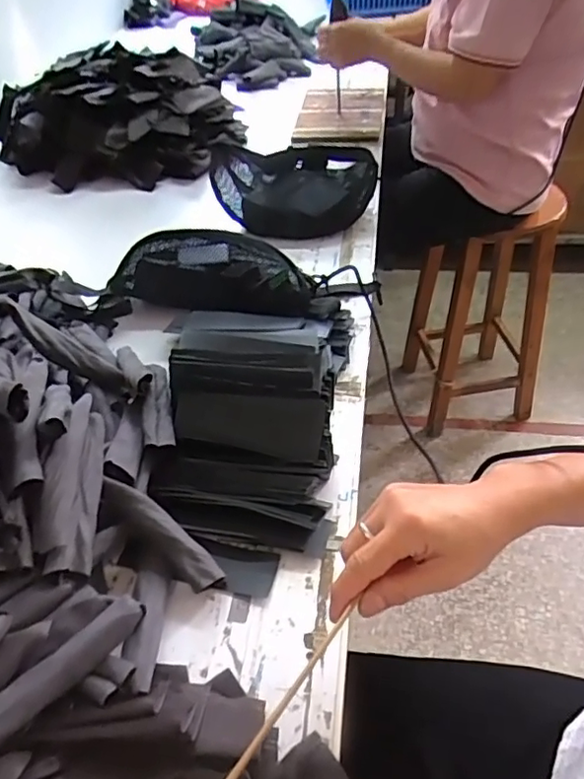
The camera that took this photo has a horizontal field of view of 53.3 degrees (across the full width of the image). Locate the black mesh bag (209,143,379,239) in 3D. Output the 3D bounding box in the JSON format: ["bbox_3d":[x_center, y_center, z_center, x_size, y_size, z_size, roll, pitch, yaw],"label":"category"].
[{"bbox_3d":[0.005,-0.324,0.954,0.261,0.107,0.140,-6,45,-1],"label":"black mesh bag"}]

